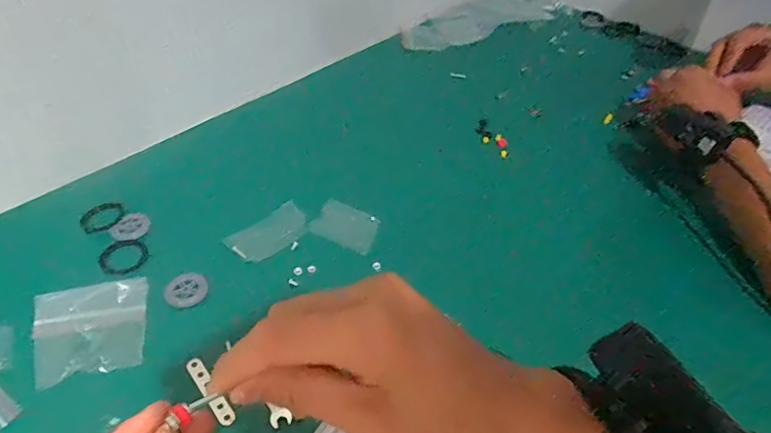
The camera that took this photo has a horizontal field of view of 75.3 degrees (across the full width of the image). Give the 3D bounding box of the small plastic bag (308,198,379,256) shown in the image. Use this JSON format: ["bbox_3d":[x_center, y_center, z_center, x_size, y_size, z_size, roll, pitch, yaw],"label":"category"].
[{"bbox_3d":[-0.036,0.008,0.468,0.060,0.004,0.042,25,55,16],"label":"small plastic bag"}]

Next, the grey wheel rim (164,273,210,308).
[{"bbox_3d":[-0.160,0.060,0.403,0.032,0.008,0.027,-27,53,-28],"label":"grey wheel rim"}]

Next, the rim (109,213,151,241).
[{"bbox_3d":[-0.230,0.010,0.452,0.027,0.010,0.031,21,47,15],"label":"rim"}]

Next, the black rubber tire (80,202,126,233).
[{"bbox_3d":[-0.259,0.001,0.459,0.037,0.006,0.036,2,45,-2],"label":"black rubber tire"}]

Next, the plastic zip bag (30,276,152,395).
[{"bbox_3d":[-0.218,0.081,0.368,0.075,0.020,0.074,-12,47,-16],"label":"plastic zip bag"}]

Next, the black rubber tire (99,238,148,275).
[{"bbox_3d":[-0.224,0.035,0.429,0.043,0.007,0.037,33,51,25],"label":"black rubber tire"}]

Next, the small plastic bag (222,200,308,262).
[{"bbox_3d":[-0.105,0.015,0.459,0.040,0.005,0.075,37,53,28],"label":"small plastic bag"}]

